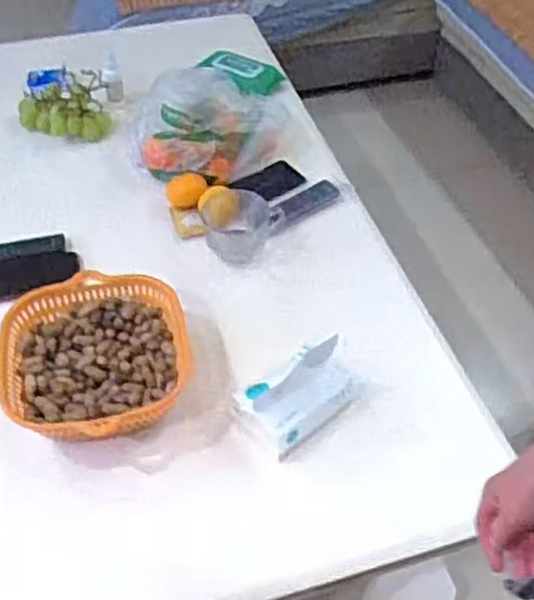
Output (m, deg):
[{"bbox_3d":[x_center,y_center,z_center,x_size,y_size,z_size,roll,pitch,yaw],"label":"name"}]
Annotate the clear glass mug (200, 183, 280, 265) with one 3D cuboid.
[{"bbox_3d":[-0.037,-0.117,1.137,0.122,0.064,0.115,1,50,-1],"label":"clear glass mug"}]

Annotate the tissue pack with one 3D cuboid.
[{"bbox_3d":[0.046,0.109,0.923,0.156,0.100,0.100,-36,60,-27],"label":"tissue pack"}]

